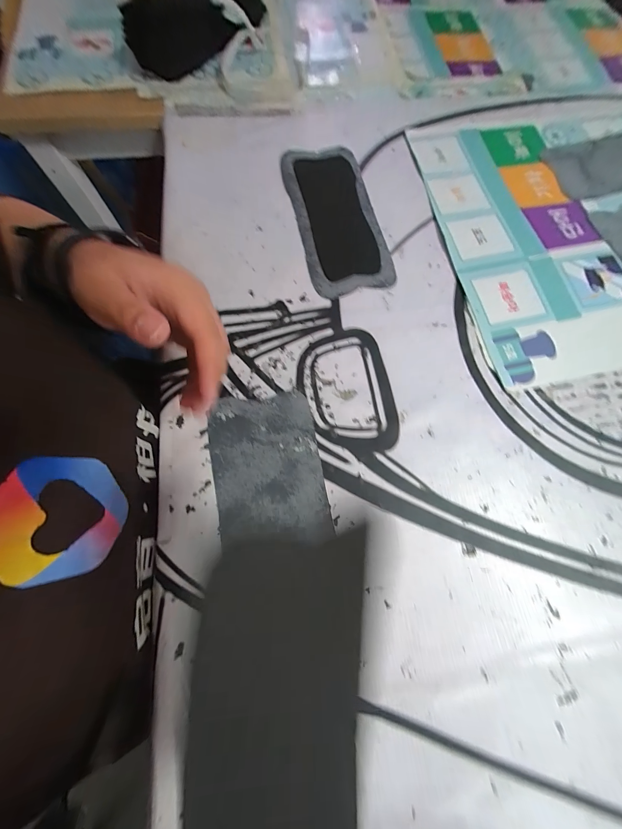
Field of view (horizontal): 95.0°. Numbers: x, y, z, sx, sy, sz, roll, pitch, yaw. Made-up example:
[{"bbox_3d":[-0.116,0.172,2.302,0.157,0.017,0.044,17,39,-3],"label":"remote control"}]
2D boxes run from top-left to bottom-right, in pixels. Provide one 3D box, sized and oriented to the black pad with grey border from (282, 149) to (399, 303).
[{"bbox_3d":[0.031,-0.241,0.343,0.097,0.011,0.223,-13,75,-6],"label":"black pad with grey border"}]

